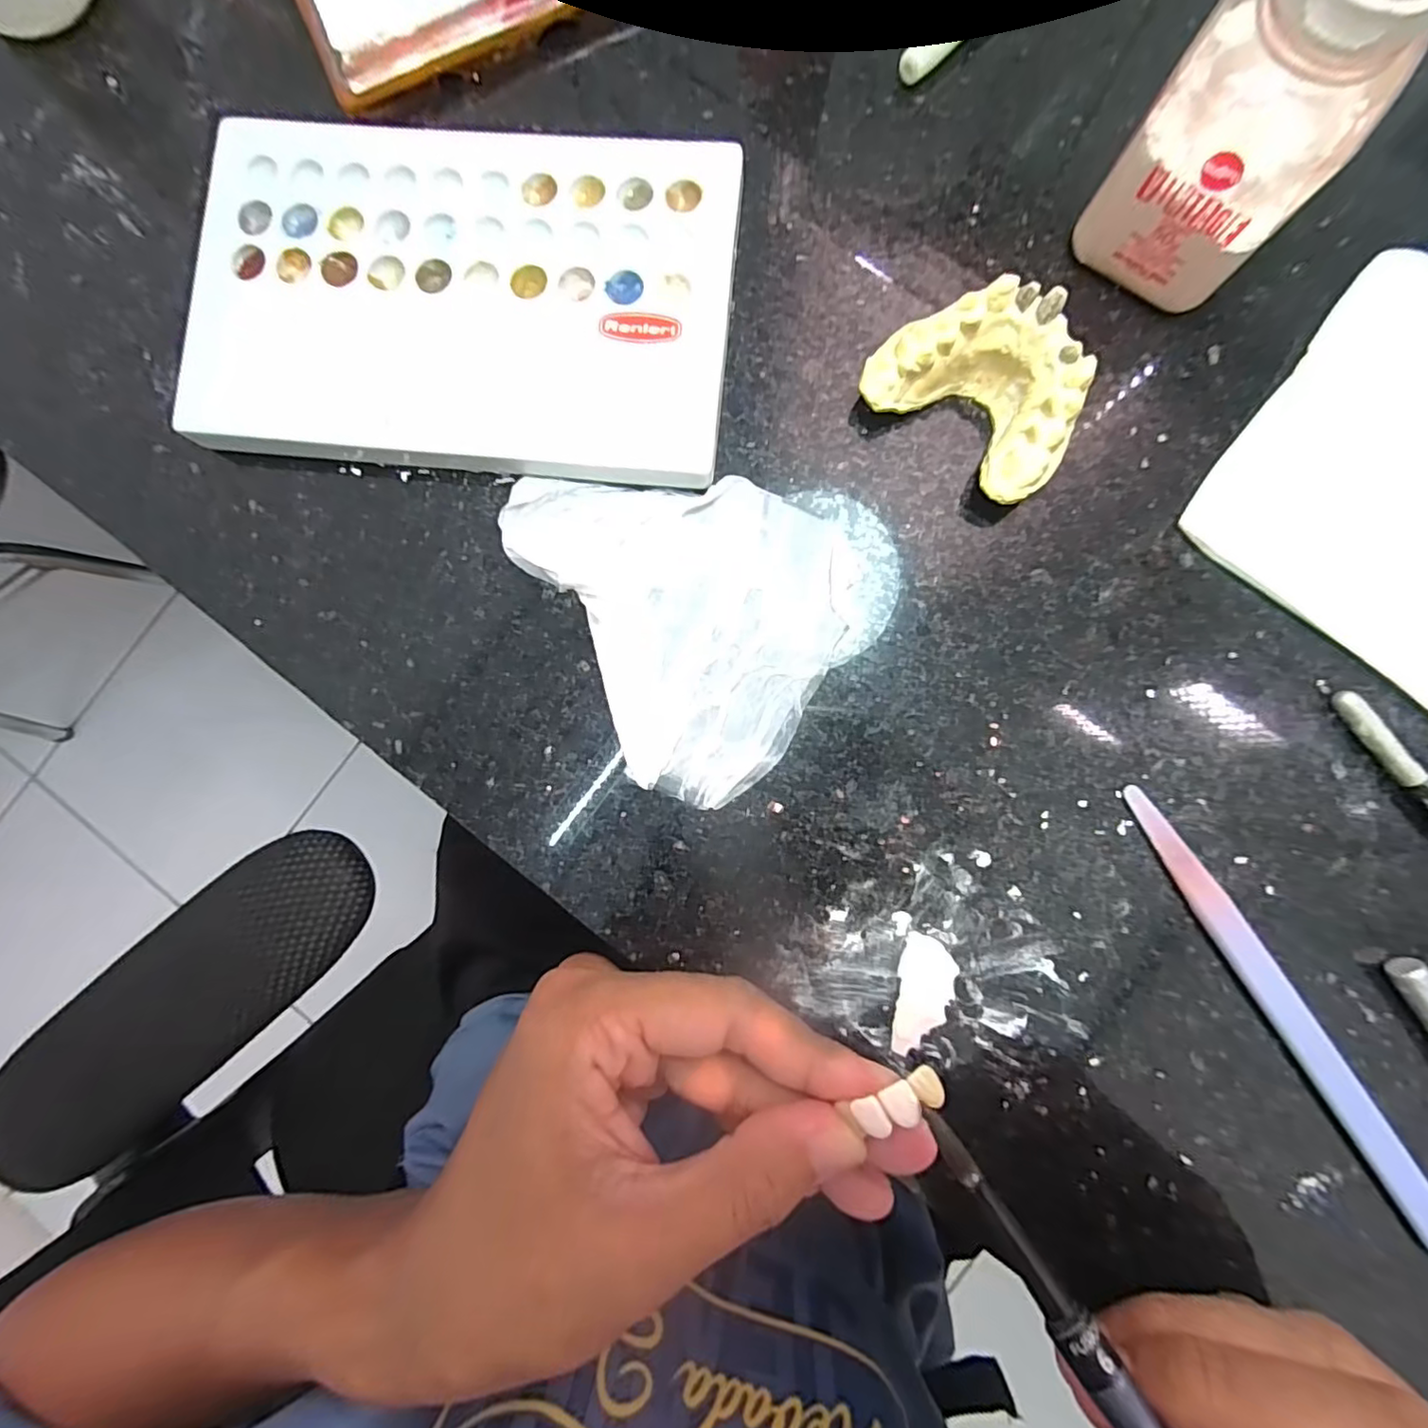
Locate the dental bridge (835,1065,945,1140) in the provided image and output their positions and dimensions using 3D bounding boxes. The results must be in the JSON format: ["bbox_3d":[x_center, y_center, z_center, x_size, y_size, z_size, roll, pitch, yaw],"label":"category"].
[{"bbox_3d":[0.041,0.087,0.135,0.021,0.004,0.008,-26,87,0],"label":"dental bridge"}]

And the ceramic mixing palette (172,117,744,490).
[{"bbox_3d":[-0.070,-0.118,0.172,0.149,0.012,0.093,6,88,3],"label":"ceramic mixing palette"}]

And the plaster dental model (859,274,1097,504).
[{"bbox_3d":[0.071,-0.086,0.158,0.053,0.026,0.037,40,90,3],"label":"plaster dental model"}]

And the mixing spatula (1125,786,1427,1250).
[{"bbox_3d":[0.150,0.079,0.157,0.009,0.005,0.138,-32,87,1],"label":"mixing spatula"}]

